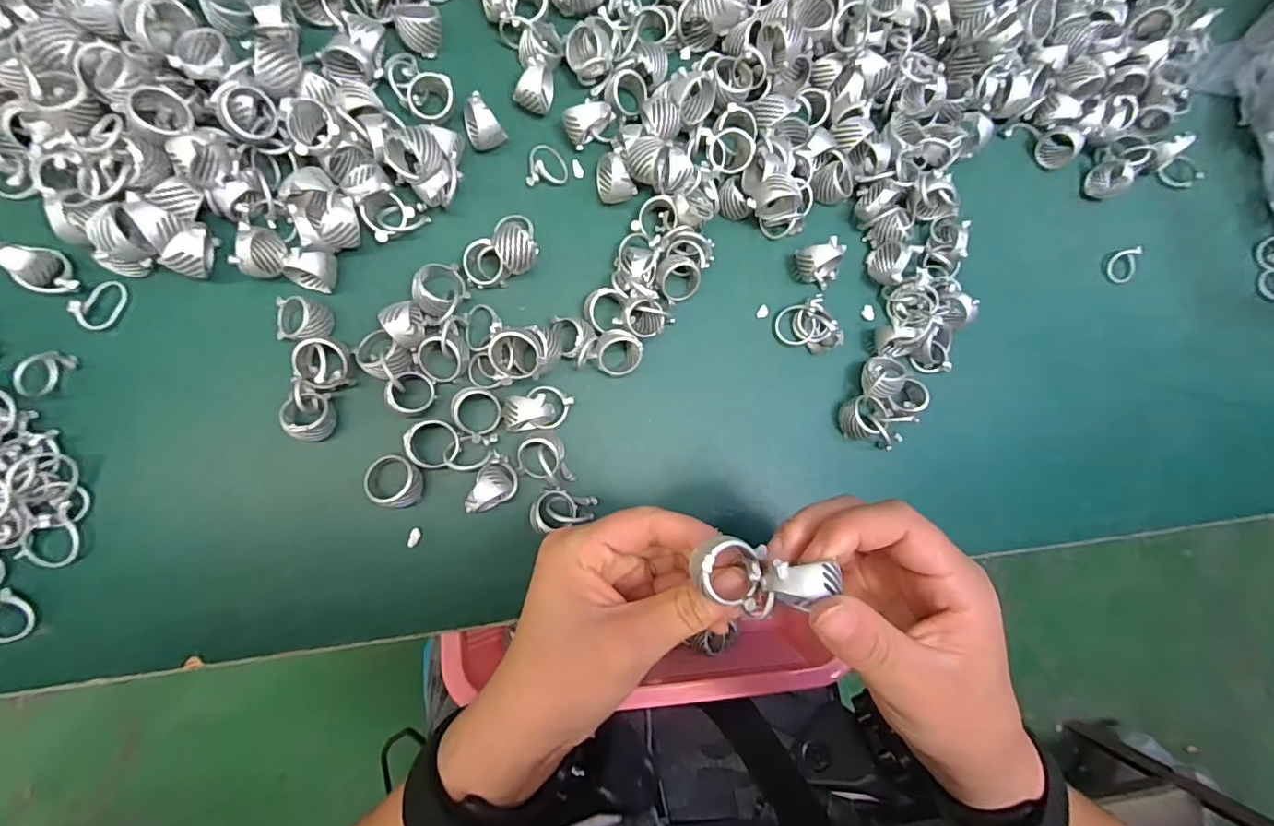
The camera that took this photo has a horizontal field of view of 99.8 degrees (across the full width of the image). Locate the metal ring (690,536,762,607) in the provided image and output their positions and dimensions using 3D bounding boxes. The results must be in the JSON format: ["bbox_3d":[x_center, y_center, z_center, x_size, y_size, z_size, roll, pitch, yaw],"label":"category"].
[{"bbox_3d":[0.029,0.051,0.177,0.022,0.008,0.020,1,85,-8],"label":"metal ring"}]

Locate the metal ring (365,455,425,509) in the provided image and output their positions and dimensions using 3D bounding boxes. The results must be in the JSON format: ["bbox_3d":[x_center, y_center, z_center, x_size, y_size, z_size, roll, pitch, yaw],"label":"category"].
[{"bbox_3d":[-0.118,0.033,0.258,0.024,0.018,0.025,1,85,-8],"label":"metal ring"}]

